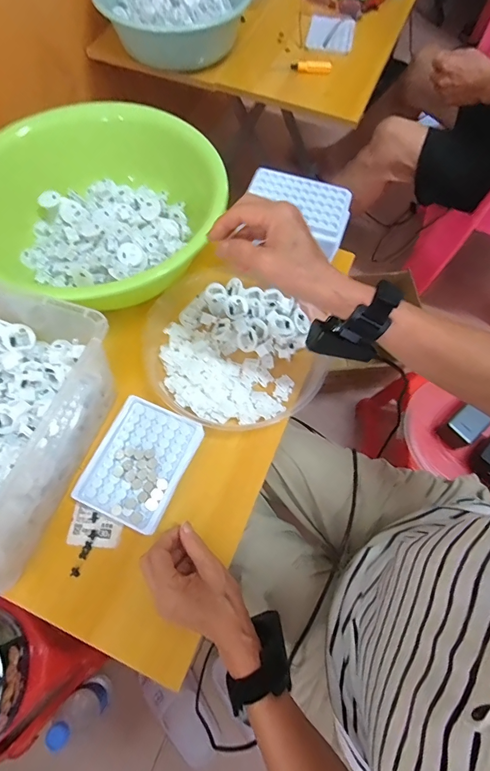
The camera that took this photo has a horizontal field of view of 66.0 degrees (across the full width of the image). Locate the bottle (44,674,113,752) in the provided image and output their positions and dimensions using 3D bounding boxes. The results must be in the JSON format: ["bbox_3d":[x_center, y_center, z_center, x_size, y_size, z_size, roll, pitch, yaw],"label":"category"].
[{"bbox_3d":[-0.291,0.563,0.641,0.074,0.173,0.061,-42,73,-17],"label":"bottle"}]

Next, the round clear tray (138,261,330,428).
[{"bbox_3d":[-0.022,-0.052,0.507,0.253,0.043,0.226,29,69,11],"label":"round clear tray"}]

